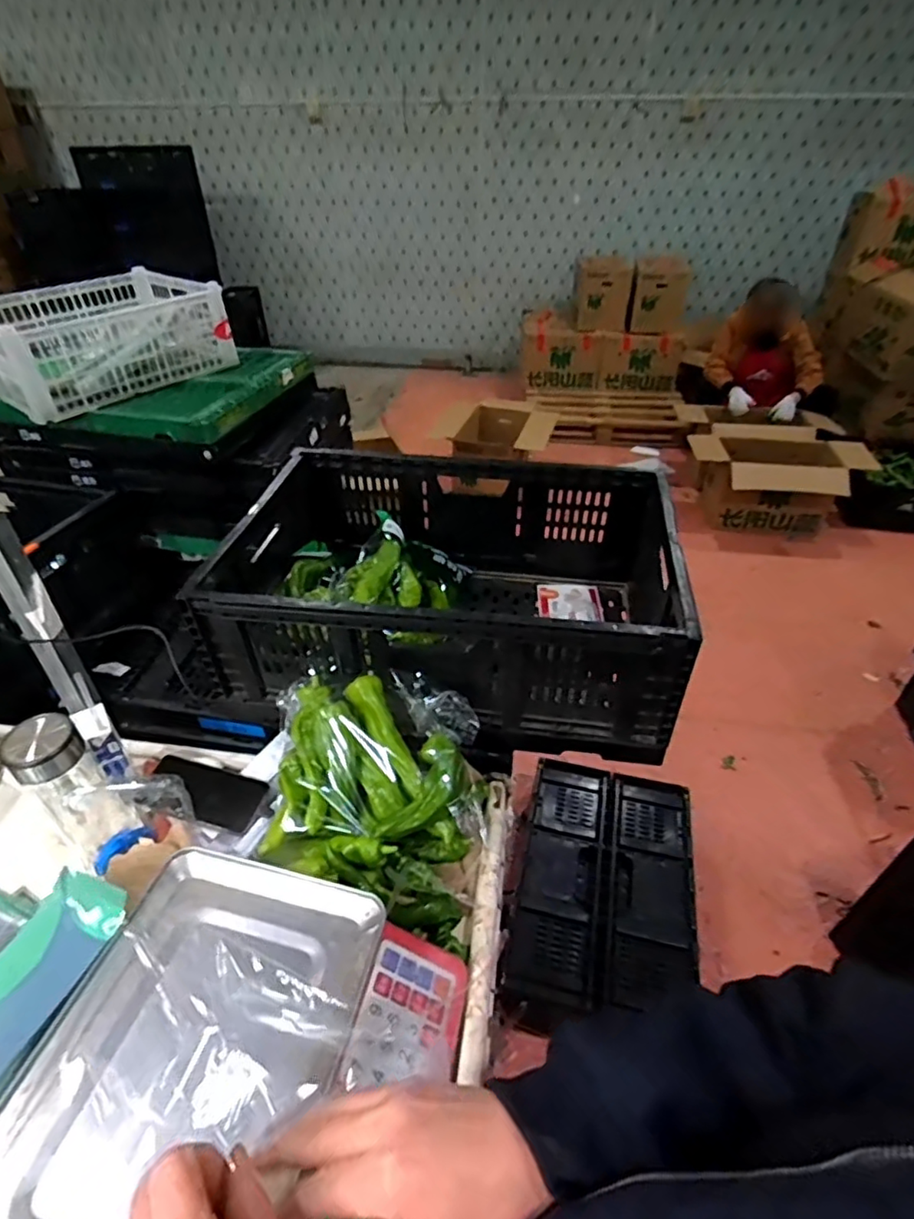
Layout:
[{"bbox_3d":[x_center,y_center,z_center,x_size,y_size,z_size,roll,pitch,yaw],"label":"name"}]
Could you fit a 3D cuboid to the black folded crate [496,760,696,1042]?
[{"bbox_3d":[0.341,0.628,1.369,0.387,0.059,0.584,9,40,11],"label":"black folded crate"}]

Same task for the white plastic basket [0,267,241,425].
[{"bbox_3d":[-0.690,-0.521,1.155,0.303,0.138,0.398,27,46,29],"label":"white plastic basket"}]

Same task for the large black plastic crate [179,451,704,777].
[{"bbox_3d":[0.007,-0.029,0.861,0.620,0.209,0.400,7,39,8],"label":"large black plastic crate"}]

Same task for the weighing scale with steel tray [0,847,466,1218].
[{"bbox_3d":[-0.177,0.391,0.495,0.330,0.083,0.325,7,39,8],"label":"weighing scale with steel tray"}]

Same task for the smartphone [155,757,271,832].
[{"bbox_3d":[-0.305,0.217,0.721,0.145,0.015,0.070,12,40,14],"label":"smartphone"}]

